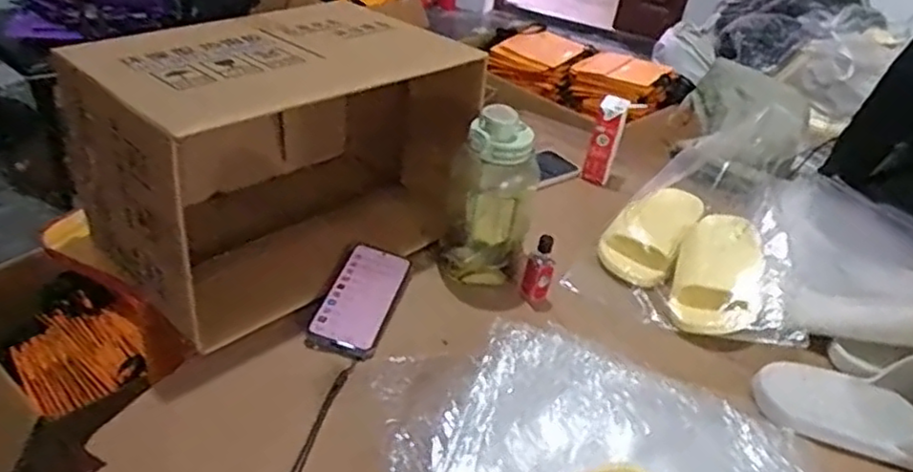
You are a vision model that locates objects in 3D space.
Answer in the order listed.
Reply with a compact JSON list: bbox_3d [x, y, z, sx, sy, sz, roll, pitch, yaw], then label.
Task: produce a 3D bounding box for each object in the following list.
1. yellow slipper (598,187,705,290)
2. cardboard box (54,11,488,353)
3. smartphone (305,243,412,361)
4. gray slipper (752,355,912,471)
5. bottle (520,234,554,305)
[{"bbox_3d":[0.279,-0.009,0.973,0.105,0.061,0.208,24,38,23],"label":"yellow slipper"},{"bbox_3d":[-0.220,-0.098,0.856,0.422,0.303,0.308,-20,43,-34],"label":"cardboard box"},{"bbox_3d":[-0.111,0.073,0.801,0.076,0.016,0.173,24,39,-1],"label":"smartphone"},{"bbox_3d":[0.471,0.181,0.747,0.264,0.072,0.113,13,35,8],"label":"gray slipper"},{"bbox_3d":[0.101,0.039,0.838,0.034,0.090,0.037,13,35,8],"label":"bottle"}]

